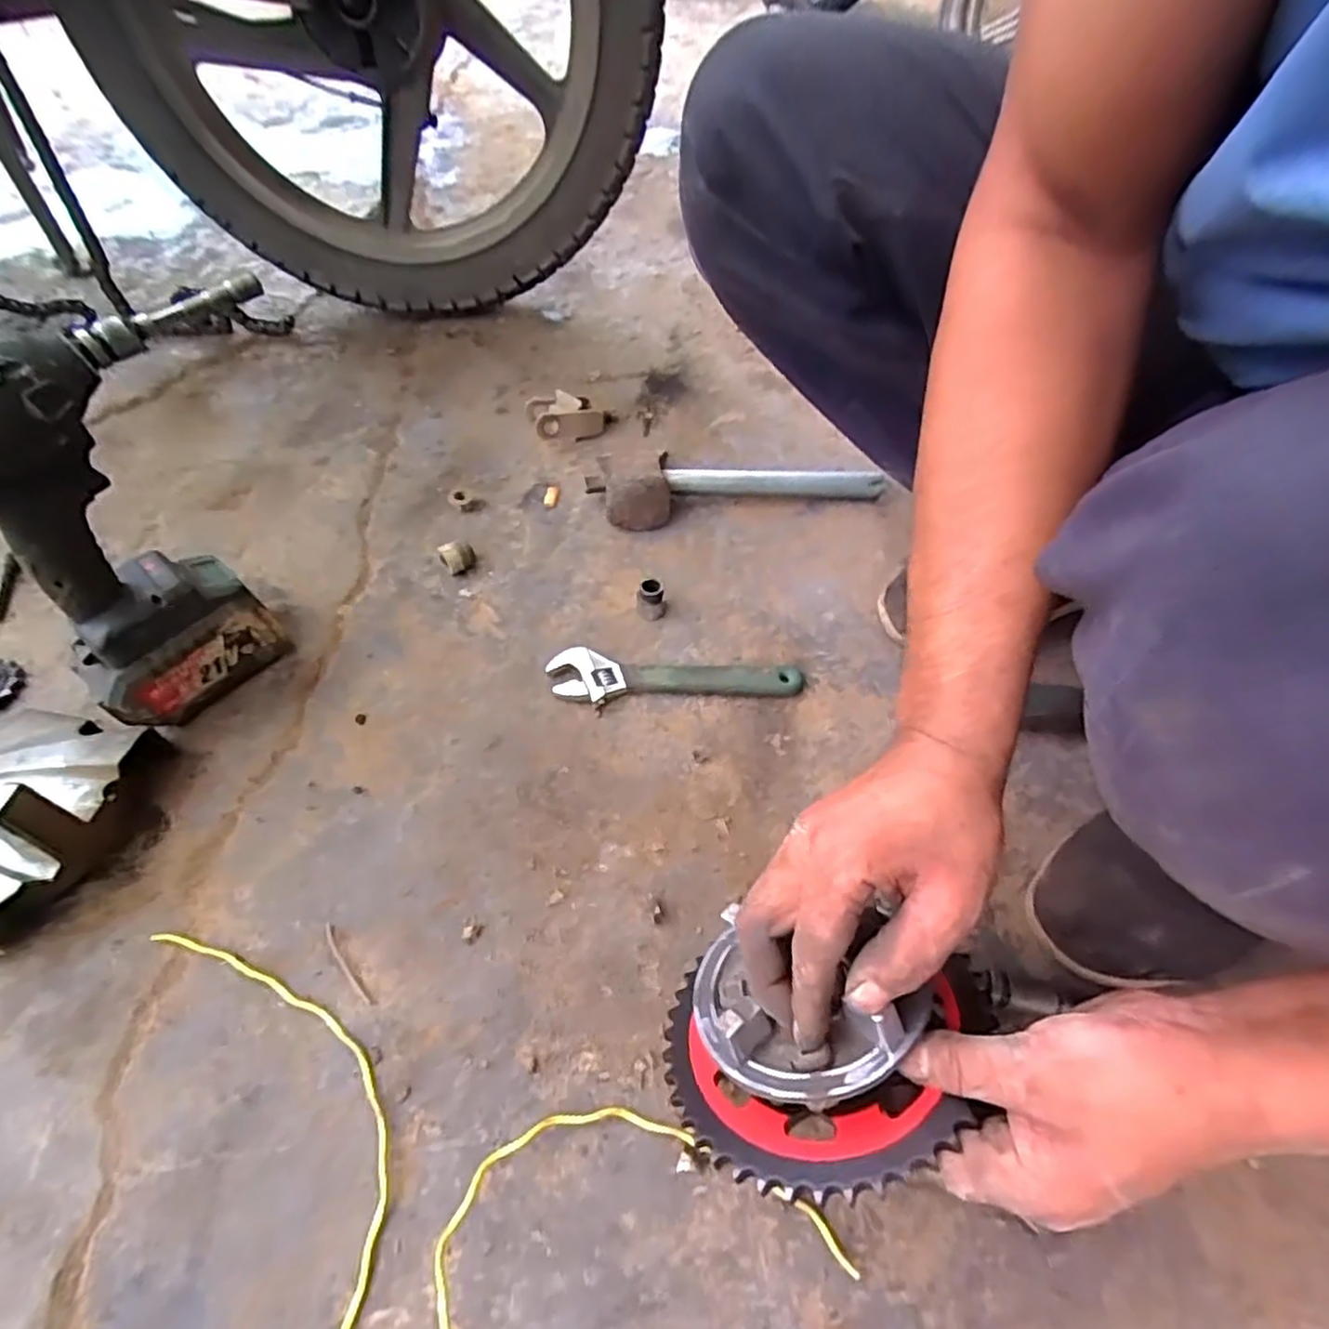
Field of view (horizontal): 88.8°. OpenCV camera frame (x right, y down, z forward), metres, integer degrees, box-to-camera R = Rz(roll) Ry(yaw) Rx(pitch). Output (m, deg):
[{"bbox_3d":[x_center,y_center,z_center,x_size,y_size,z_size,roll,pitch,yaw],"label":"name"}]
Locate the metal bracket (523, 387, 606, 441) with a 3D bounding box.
[{"bbox_3d":[-0.108,-0.266,0.727,0.071,0.035,0.050,-22,56,-15],"label":"metal bracket"}]

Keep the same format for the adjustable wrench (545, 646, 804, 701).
[{"bbox_3d":[0.009,0.012,0.538,0.197,0.018,0.042,2,54,2],"label":"adjustable wrench"}]

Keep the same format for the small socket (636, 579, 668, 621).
[{"bbox_3d":[-0.011,-0.054,0.580,0.025,0.030,0.020,-1,54,0],"label":"small socket"}]

